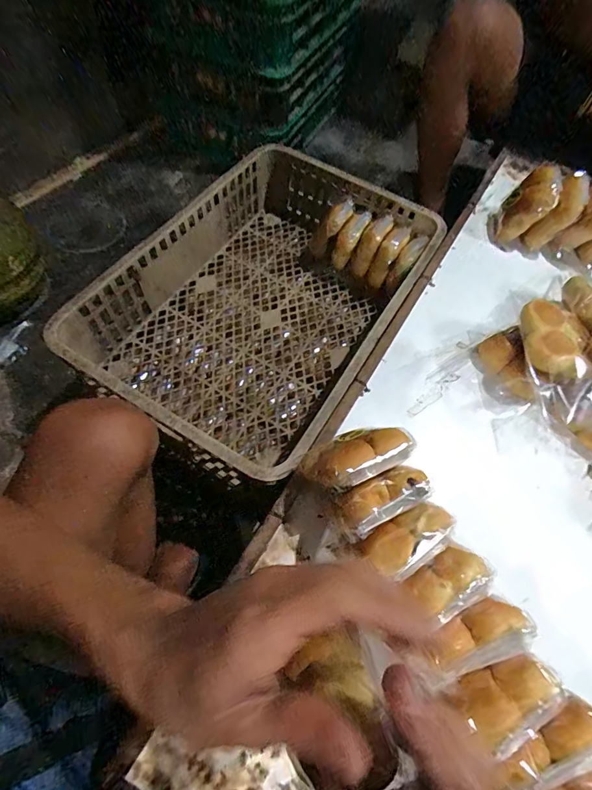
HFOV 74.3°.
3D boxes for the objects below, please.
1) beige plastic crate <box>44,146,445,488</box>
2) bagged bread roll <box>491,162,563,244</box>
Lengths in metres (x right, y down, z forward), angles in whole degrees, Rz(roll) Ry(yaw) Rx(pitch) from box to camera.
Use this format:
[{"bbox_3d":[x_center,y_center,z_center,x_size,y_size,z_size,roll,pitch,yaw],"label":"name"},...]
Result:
[{"bbox_3d":[-0.049,-0.175,0.705,0.429,0.154,0.602,29,64,11],"label":"beige plastic crate"},{"bbox_3d":[0.403,-0.327,0.683,0.073,0.104,0.085,39,66,16],"label":"bagged bread roll"}]

